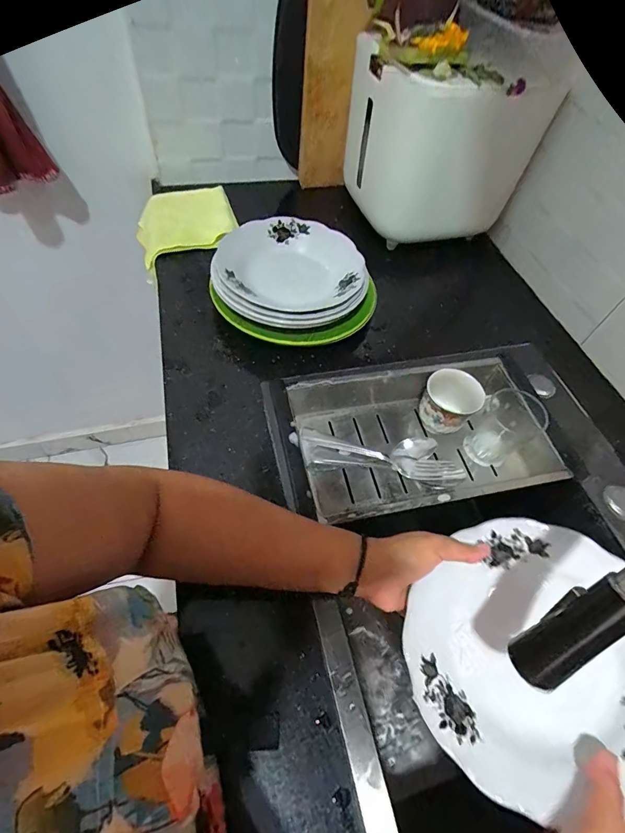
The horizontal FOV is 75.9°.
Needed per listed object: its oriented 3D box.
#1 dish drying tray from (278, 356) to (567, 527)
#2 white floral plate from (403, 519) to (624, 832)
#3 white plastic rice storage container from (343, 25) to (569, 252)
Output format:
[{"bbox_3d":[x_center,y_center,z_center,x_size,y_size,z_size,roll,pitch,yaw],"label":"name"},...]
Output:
[{"bbox_3d":[0.141,0.030,0.533,0.310,0.060,0.189,-9,57,-11],"label":"dish drying tray"},{"bbox_3d":[0.189,0.201,0.338,0.201,0.038,0.199,-9,58,14],"label":"white floral plate"},{"bbox_3d":[0.200,-0.430,0.649,0.230,0.214,0.190,-13,59,-14],"label":"white plastic rice storage container"}]

